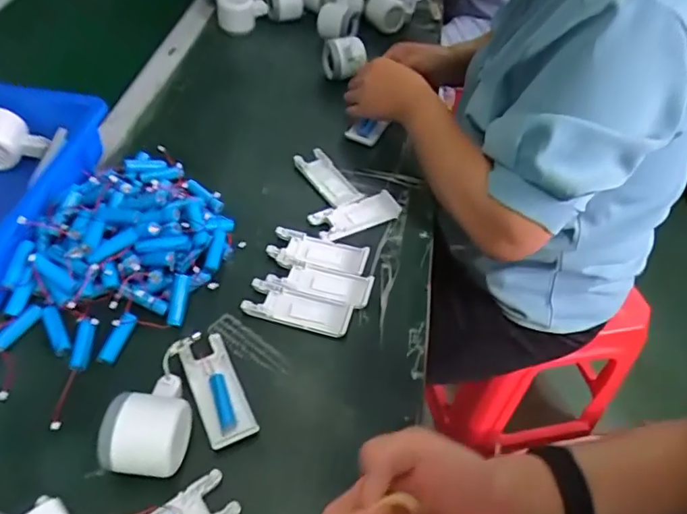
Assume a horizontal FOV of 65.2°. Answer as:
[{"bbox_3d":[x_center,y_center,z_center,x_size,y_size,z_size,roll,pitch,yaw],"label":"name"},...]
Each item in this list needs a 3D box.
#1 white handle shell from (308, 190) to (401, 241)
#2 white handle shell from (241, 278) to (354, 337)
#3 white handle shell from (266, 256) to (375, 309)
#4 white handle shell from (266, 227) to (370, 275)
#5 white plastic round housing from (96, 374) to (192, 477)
[{"bbox_3d":[0.016,-0.050,0.605,0.105,0.012,0.044,-26,55,-25],"label":"white handle shell"},{"bbox_3d":[-0.044,0.049,0.523,0.101,0.011,0.037,14,49,8],"label":"white handle shell"},{"bbox_3d":[-0.022,0.024,0.544,0.101,0.009,0.037,14,49,7],"label":"white handle shell"},{"bbox_3d":[-0.027,-0.004,0.565,0.101,0.010,0.046,12,48,5],"label":"white handle shell"},{"bbox_3d":[-0.151,0.130,0.423,0.062,0.041,0.078,6,48,0],"label":"white plastic round housing"}]

